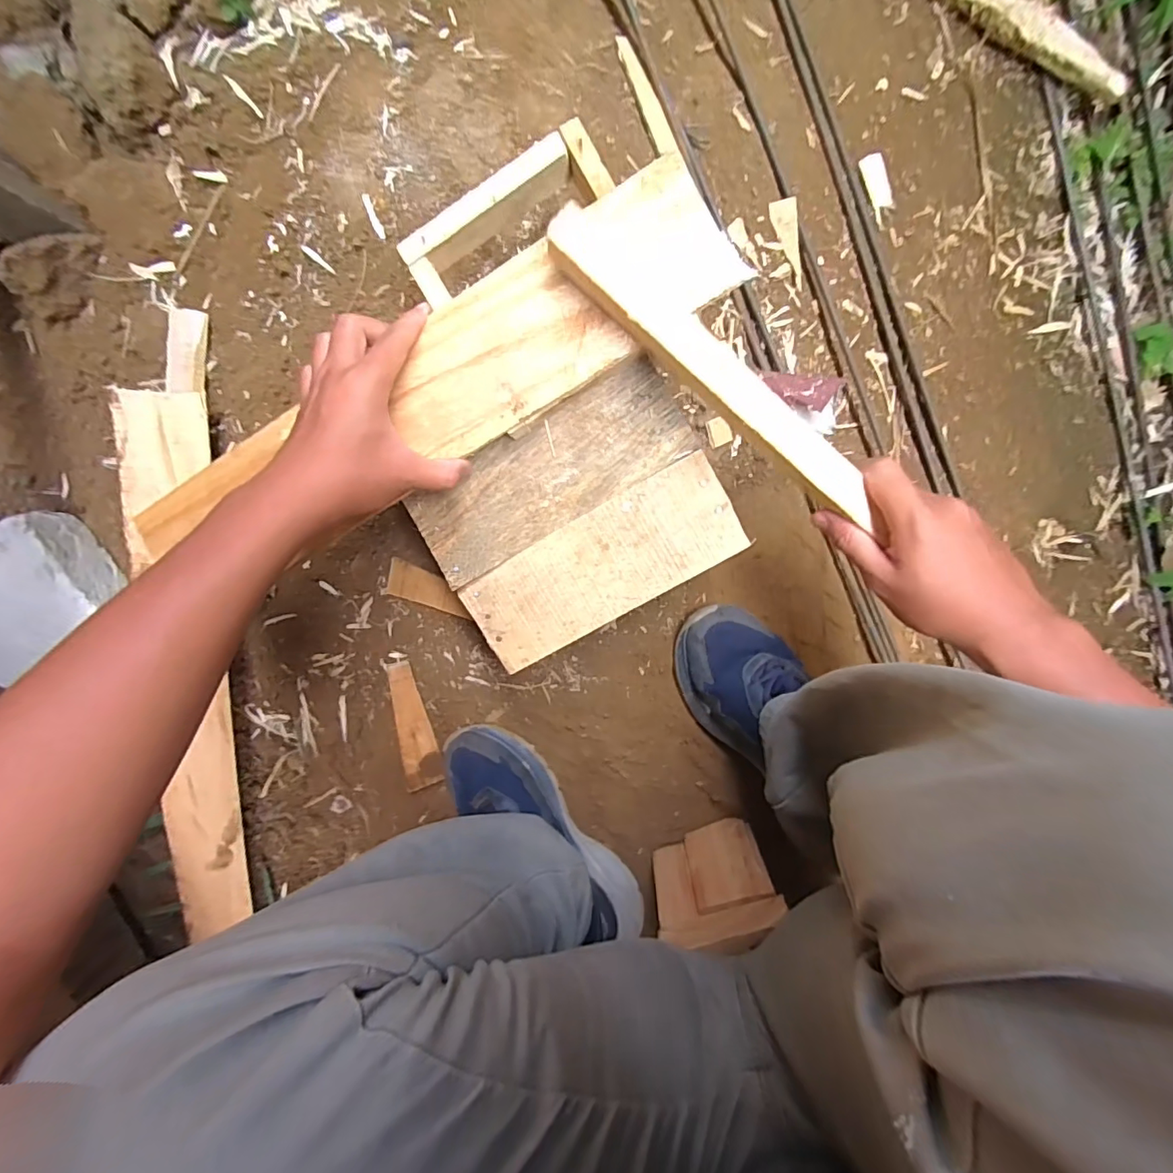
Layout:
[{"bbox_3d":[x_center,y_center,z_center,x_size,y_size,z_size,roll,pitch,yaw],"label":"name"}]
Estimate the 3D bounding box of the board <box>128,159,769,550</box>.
[{"bbox_3d":[-0.119,-0.139,0.366,0.470,0.028,0.101,-25,96,8],"label":"board"}]

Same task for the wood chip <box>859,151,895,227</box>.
[{"bbox_3d":[0.308,-0.417,0.538,0.029,0.005,0.072,-21,99,4],"label":"wood chip"}]

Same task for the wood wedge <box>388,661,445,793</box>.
[{"bbox_3d":[-0.200,0.164,0.601,0.040,0.009,0.152,-12,99,-25],"label":"wood wedge"}]

